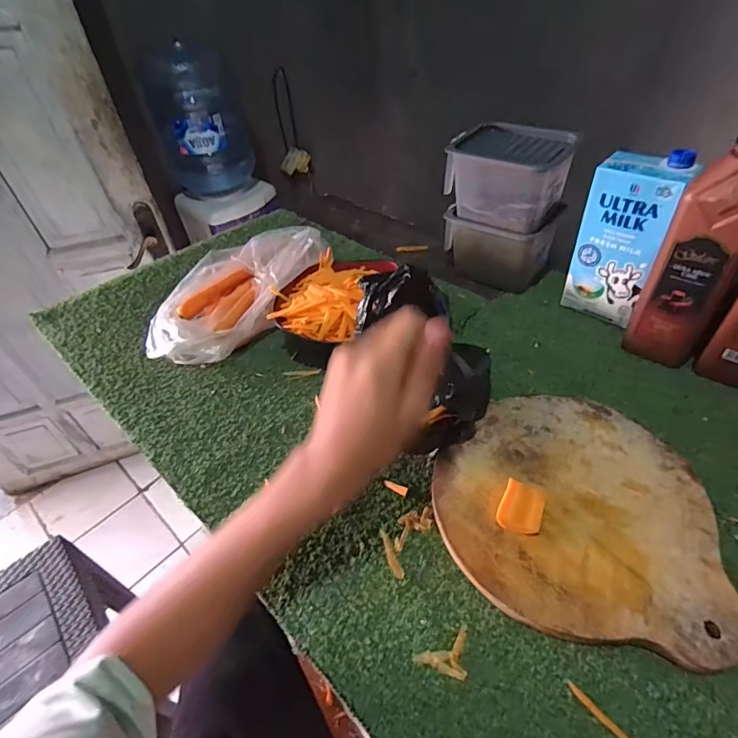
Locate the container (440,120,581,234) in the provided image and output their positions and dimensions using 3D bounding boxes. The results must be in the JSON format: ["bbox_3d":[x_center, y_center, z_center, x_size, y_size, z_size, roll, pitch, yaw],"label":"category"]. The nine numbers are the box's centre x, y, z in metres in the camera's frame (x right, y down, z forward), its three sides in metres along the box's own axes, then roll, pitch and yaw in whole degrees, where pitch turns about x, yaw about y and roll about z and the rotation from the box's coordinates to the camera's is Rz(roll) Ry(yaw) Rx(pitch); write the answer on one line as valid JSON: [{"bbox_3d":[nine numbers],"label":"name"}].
[{"bbox_3d":[0.189,-0.268,0.607,0.154,0.097,0.104,26,54,27],"label":"container"}]

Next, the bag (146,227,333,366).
[{"bbox_3d":[-0.191,-0.117,0.640,0.152,0.085,0.278,25,54,27],"label":"bag"}]

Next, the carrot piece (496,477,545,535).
[{"bbox_3d":[0.136,0.125,0.392,0.036,0.015,0.044,16,50,20],"label":"carrot piece"}]

